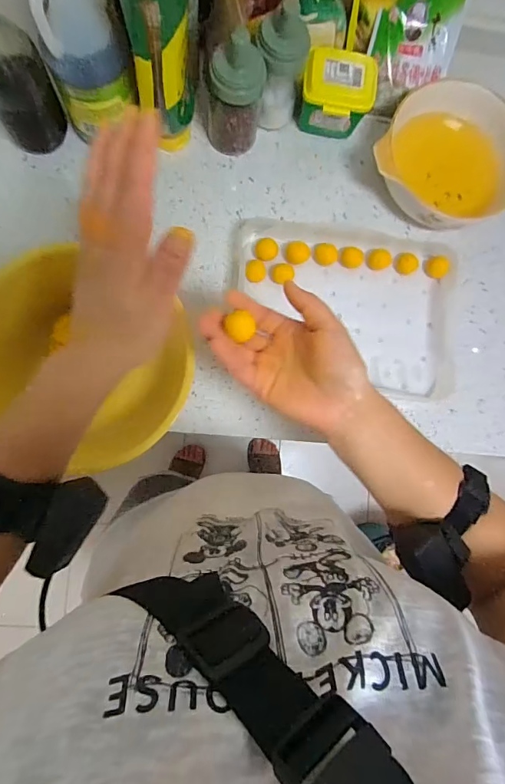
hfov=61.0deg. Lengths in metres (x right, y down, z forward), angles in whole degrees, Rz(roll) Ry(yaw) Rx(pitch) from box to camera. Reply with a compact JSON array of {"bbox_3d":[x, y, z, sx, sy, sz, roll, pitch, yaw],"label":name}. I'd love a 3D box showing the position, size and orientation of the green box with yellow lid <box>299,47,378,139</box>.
[{"bbox_3d":[0.107,-0.388,0.565,0.088,0.082,0.082,11,83,-5],"label":"green box with yellow lid"}]

